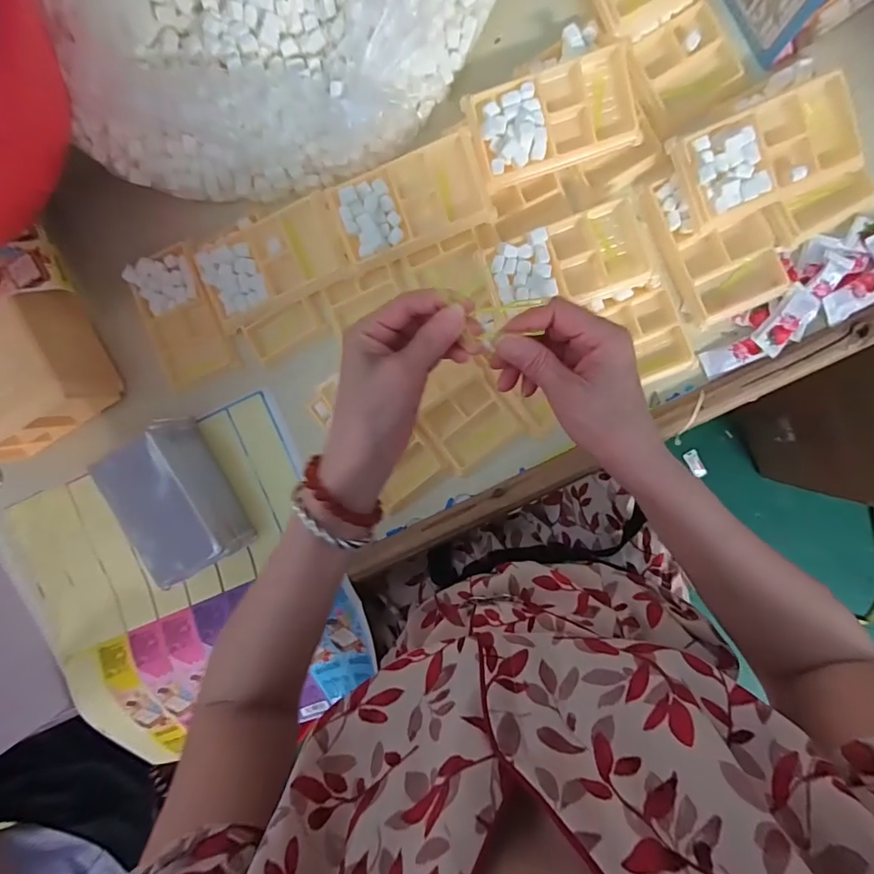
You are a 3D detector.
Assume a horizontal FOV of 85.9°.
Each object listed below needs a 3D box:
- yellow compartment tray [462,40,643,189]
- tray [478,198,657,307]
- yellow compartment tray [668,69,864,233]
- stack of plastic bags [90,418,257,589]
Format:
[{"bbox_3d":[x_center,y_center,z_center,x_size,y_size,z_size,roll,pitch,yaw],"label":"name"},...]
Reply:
[{"bbox_3d":[0.102,-0.272,0.400,0.140,0.026,0.078,-18,93,7],"label":"yellow compartment tray"},{"bbox_3d":[0.116,-0.151,0.407,0.142,0.025,0.072,-16,93,7],"label":"tray"},{"bbox_3d":[0.266,-0.229,0.381,0.132,0.032,0.076,-21,92,7],"label":"yellow compartment tray"},{"bbox_3d":[-0.250,0.062,0.451,0.078,0.071,0.139,-28,91,8],"label":"stack of plastic bags"}]

